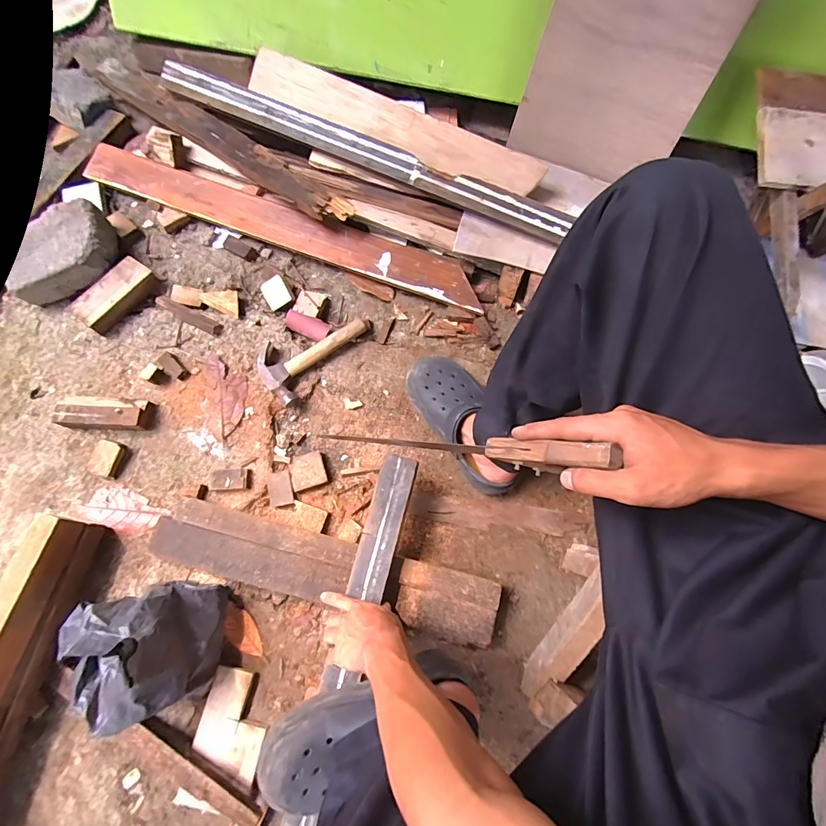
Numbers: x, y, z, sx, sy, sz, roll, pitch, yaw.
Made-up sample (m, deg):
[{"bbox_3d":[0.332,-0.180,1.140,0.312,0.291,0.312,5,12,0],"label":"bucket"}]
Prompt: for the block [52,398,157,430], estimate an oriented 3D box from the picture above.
[{"bbox_3d":[-0.547,-0.001,0.744,0.146,0.044,0.061,0,73,-2],"label":"block"}]

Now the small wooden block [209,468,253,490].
[{"bbox_3d":[-0.319,0.115,0.733,0.065,0.026,0.038,-1,73,-3],"label":"small wooden block"}]

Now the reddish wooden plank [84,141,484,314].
[{"bbox_3d":[-0.267,-0.389,0.867,0.848,0.030,0.094,20,83,4],"label":"reddish wooden plank"}]

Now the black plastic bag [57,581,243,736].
[{"bbox_3d":[-0.380,0.330,0.587,0.182,0.164,0.165,7,73,0],"label":"black plastic bag"}]

